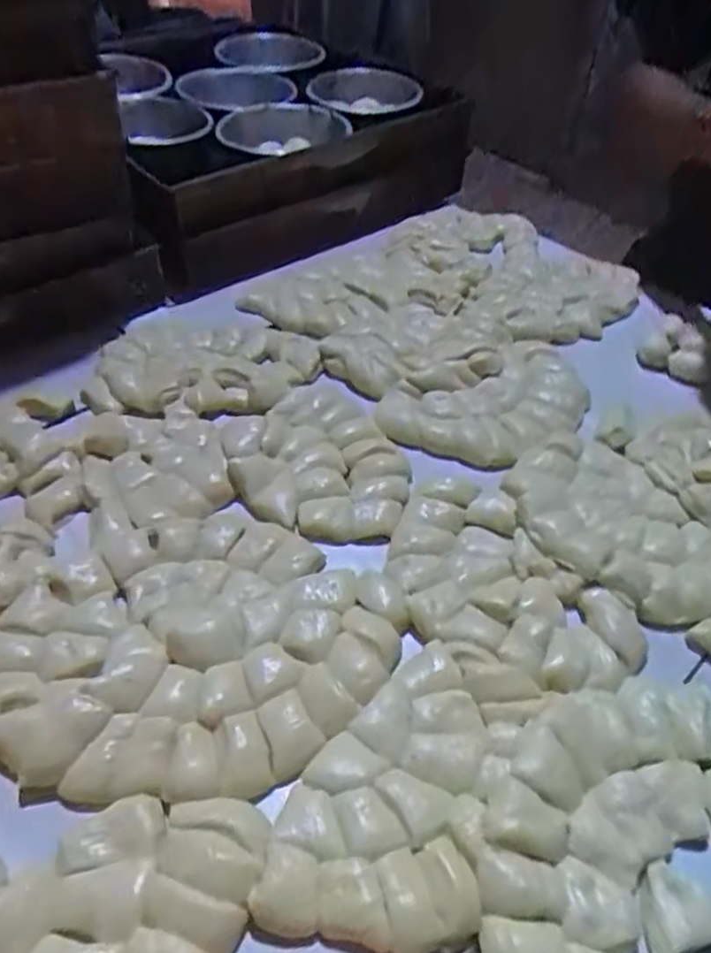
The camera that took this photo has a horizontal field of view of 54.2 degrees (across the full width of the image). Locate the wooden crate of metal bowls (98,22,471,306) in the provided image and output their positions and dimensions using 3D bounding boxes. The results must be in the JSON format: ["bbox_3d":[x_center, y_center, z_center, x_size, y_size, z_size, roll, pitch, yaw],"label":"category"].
[{"bbox_3d":[-0.146,-0.421,0.870,0.413,0.134,0.369,-31,54,-28],"label":"wooden crate of metal bowls"}]

